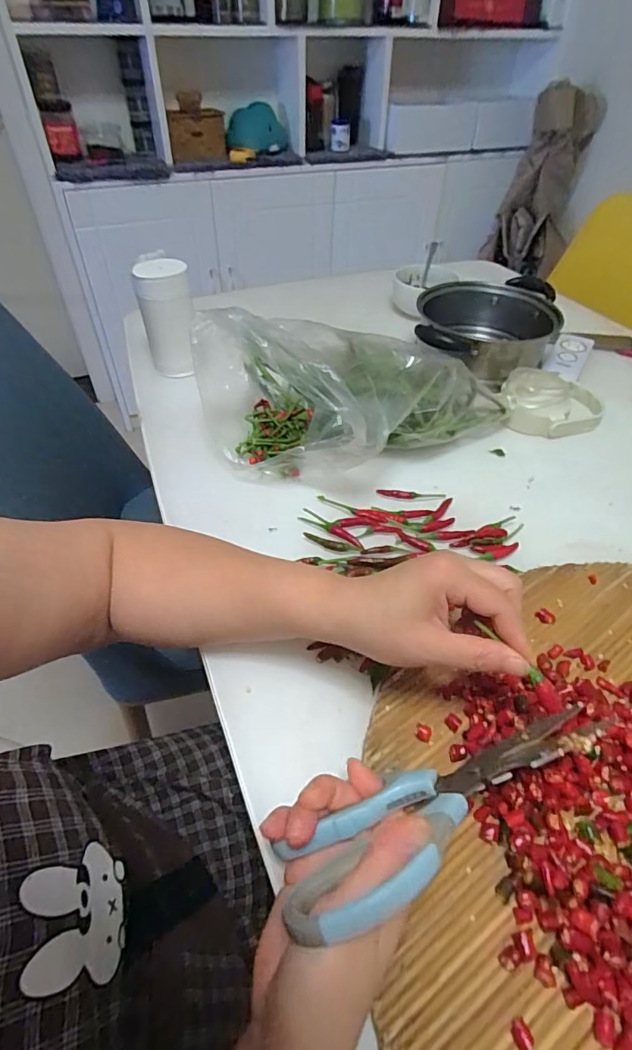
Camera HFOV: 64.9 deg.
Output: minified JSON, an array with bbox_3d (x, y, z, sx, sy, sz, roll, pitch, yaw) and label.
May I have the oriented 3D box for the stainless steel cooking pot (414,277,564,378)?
[{"bbox_3d":[0.239,-0.273,0.705,0.185,0.073,0.223,9,47,8],"label":"stainless steel cooking pot"}]

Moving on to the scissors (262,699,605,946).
[{"bbox_3d":[0.075,0.148,0.267,0.194,0.075,0.015,-19,92,-15],"label":"scissors"}]

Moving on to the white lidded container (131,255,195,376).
[{"bbox_3d":[-0.194,-0.269,0.654,0.066,0.130,0.062,-12,48,-12],"label":"white lidded container"}]

